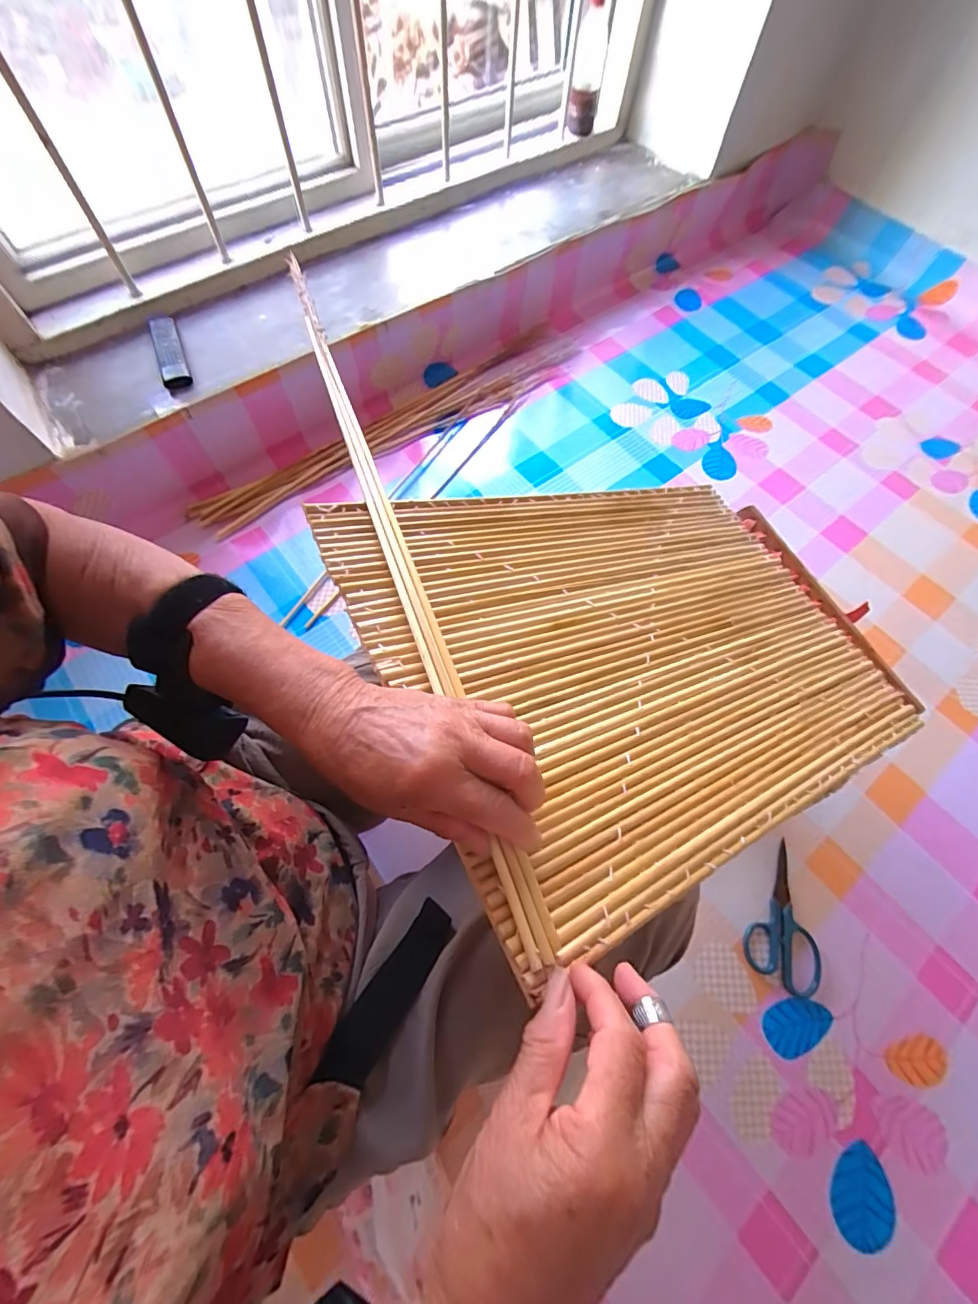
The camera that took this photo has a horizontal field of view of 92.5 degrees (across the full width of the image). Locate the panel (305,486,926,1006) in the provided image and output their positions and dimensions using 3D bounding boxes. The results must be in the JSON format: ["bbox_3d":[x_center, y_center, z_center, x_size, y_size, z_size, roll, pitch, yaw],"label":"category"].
[{"bbox_3d":[0.140,-0.013,0.400,0.469,0.011,0.344,-12,62,-26],"label":"panel"}]

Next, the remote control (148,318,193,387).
[{"bbox_3d":[-0.564,-0.530,0.827,0.047,0.027,0.170,-21,69,-12],"label":"remote control"}]

